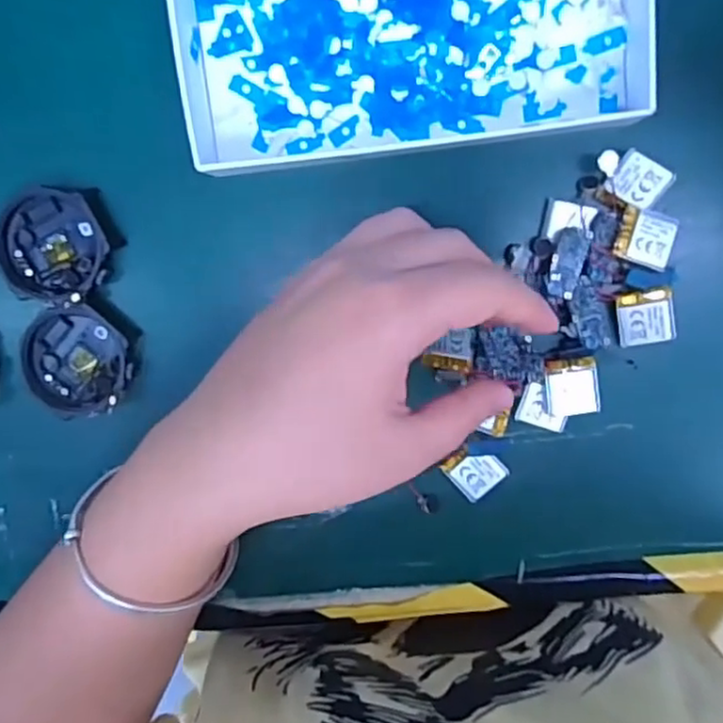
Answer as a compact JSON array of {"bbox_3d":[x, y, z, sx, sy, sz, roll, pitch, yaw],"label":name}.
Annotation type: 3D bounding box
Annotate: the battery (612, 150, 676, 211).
[{"bbox_3d":[0.111,-0.071,0.263,0.021,0.004,0.017,31,100,-2],"label":"battery"}]

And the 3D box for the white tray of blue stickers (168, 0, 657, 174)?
[{"bbox_3d":[0.019,-0.135,0.256,0.181,0.021,0.100,-5,99,4],"label":"white tray of blue stickers"}]

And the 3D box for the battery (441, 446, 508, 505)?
[{"bbox_3d":[0.050,0.048,0.294,0.022,0.004,0.022,-41,95,9],"label":"battery"}]

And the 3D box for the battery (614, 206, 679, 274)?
[{"bbox_3d":[0.114,-0.049,0.266,0.023,0.005,0.022,14,100,1],"label":"battery"}]

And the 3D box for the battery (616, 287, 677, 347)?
[{"bbox_3d":[0.117,-0.018,0.273,0.022,0.007,0.023,-11,98,5],"label":"battery"}]

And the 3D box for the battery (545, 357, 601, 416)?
[{"bbox_3d":[0.089,0.010,0.282,0.021,0.006,0.024,-7,99,5],"label":"battery"}]

